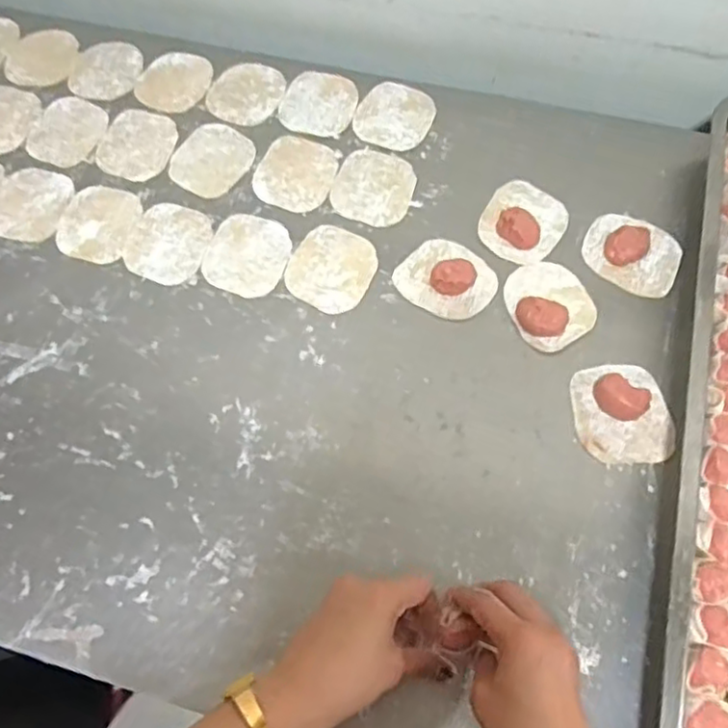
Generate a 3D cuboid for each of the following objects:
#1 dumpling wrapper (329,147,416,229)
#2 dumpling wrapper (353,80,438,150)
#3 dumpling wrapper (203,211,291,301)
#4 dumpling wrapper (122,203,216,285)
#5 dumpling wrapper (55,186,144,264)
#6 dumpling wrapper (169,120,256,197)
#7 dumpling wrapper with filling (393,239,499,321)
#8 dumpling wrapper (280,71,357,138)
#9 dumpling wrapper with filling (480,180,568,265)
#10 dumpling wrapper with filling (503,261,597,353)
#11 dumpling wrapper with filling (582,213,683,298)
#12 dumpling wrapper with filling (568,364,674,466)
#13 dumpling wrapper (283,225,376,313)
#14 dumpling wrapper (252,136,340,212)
[{"bbox_3d":[0.010,-0.171,0.634,0.076,0.004,0.084,18,69,9],"label":"dumpling wrapper"},{"bbox_3d":[0.031,-0.252,0.670,0.075,0.004,0.082,26,70,12],"label":"dumpling wrapper"},{"bbox_3d":[-0.107,-0.102,0.611,0.075,0.004,0.084,18,69,9],"label":"dumpling wrapper"},{"bbox_3d":[-0.183,-0.115,0.620,0.075,0.004,0.083,14,68,7],"label":"dumpling wrapper"},{"bbox_3d":[-0.254,-0.135,0.635,0.069,0.006,0.083,12,68,6],"label":"dumpling wrapper"},{"bbox_3d":[-0.152,-0.205,0.658,0.075,0.004,0.083,32,72,14],"label":"dumpling wrapper"},{"bbox_3d":[0.074,-0.079,0.580,0.083,0.021,0.071,32,72,14],"label":"dumpling wrapper with filling"},{"bbox_3d":[-0.046,-0.271,0.681,0.075,0.004,0.080,-1,67,1],"label":"dumpling wrapper"},{"bbox_3d":[0.147,-0.135,0.602,0.073,0.022,0.083,29,71,13],"label":"dumpling wrapper with filling"},{"bbox_3d":[0.160,-0.055,0.571,0.068,0.013,0.082,-22,68,-7],"label":"dumpling wrapper with filling"},{"bbox_3d":[0.241,-0.100,0.592,0.082,0.013,0.069,23,70,11],"label":"dumpling wrapper with filling"},{"bbox_3d":[0.208,0.036,0.528,0.072,0.019,0.082,-4,67,0],"label":"dumpling wrapper with filling"},{"bbox_3d":[-0.029,-0.088,0.598,0.076,0.004,0.082,26,70,12],"label":"dumpling wrapper"},{"bbox_3d":[-0.066,-0.187,0.646,0.075,0.004,0.083,19,69,9],"label":"dumpling wrapper"}]

